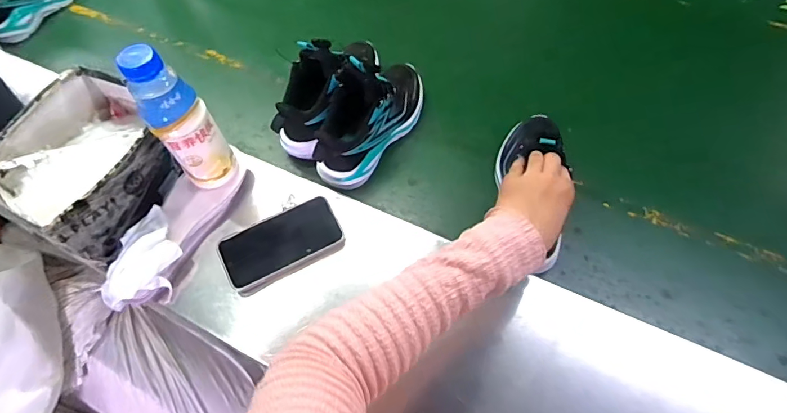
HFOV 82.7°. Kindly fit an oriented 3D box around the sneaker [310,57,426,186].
[{"bbox_3d":[-0.031,-0.148,0.640,0.099,0.135,0.225,24,64,16],"label":"sneaker"}]

